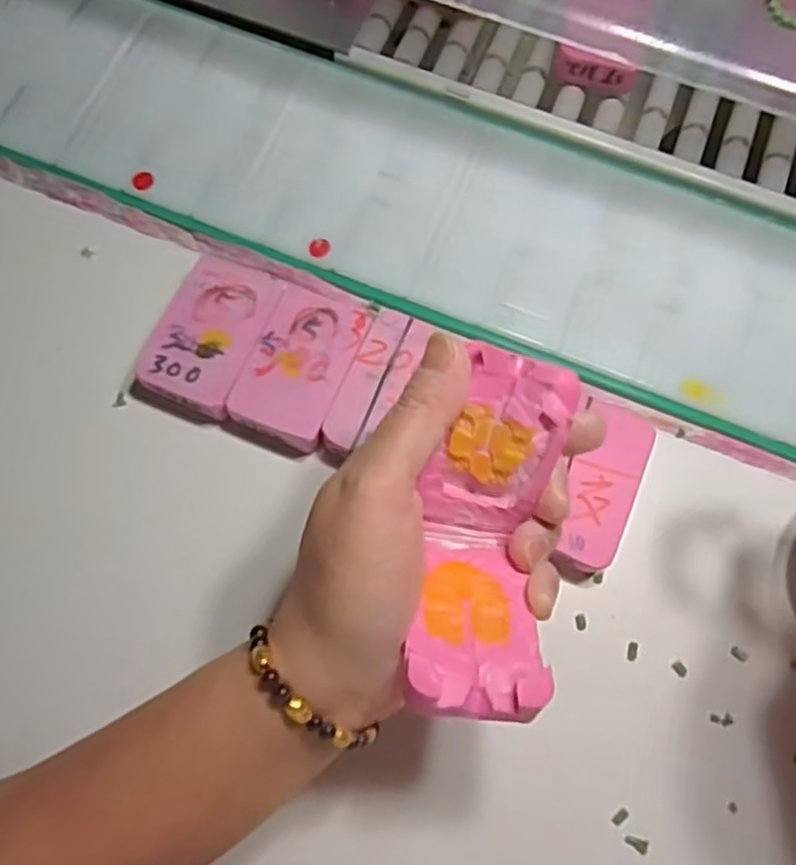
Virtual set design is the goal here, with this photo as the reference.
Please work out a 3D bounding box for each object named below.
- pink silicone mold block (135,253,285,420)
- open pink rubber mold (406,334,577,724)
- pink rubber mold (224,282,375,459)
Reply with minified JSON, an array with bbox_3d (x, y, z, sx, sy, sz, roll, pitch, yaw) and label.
[{"bbox_3d":[-0.086,-0.045,0.331,0.045,0.012,0.071,21,74,4],"label":"pink silicone mold block"},{"bbox_3d":[0.031,0.035,0.246,0.044,0.041,0.115,10,76,1],"label":"open pink rubber mold"},{"bbox_3d":[-0.045,-0.030,0.328,0.044,0.012,0.074,23,74,5],"label":"pink rubber mold"}]

